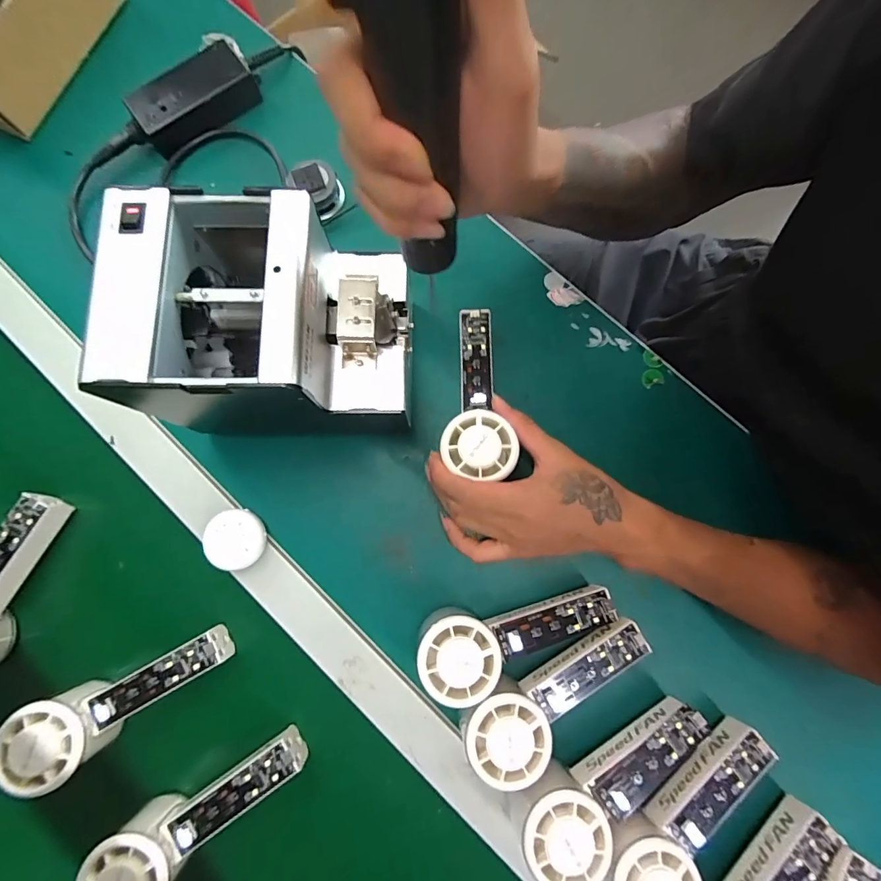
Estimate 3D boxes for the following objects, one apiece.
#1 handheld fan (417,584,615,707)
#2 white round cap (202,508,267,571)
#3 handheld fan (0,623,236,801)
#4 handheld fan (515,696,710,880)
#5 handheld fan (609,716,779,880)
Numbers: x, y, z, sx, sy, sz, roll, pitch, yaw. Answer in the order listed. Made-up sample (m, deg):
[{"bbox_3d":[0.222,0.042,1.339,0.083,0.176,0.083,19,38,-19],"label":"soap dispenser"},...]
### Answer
[{"bbox_3d":[0.058,0.147,0.328,0.145,0.059,0.053,-9,86,-2],"label":"handheld fan"},{"bbox_3d":[-0.168,0.082,0.362,0.046,0.023,0.045,0,86,-1],"label":"white round cap"},{"bbox_3d":[-0.237,0.194,0.328,0.150,0.054,0.057,-27,87,-3],"label":"handheld fan"},{"bbox_3d":[0.116,0.237,0.309,0.147,0.046,0.056,-26,81,-18],"label":"handheld fan"},{"bbox_3d":[0.168,0.255,0.298,0.145,0.034,0.055,-36,81,-21],"label":"handheld fan"}]

